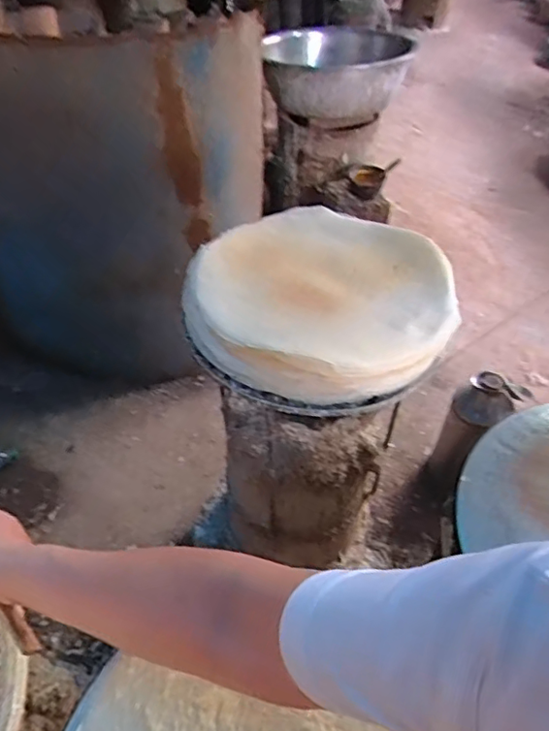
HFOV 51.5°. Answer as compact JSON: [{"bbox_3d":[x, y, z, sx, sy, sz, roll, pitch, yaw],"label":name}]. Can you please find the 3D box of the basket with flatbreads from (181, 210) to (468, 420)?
[{"bbox_3d":[0.063,-0.095,0.806,0.354,0.068,0.349,0,46,0],"label":"basket with flatbreads"}]

